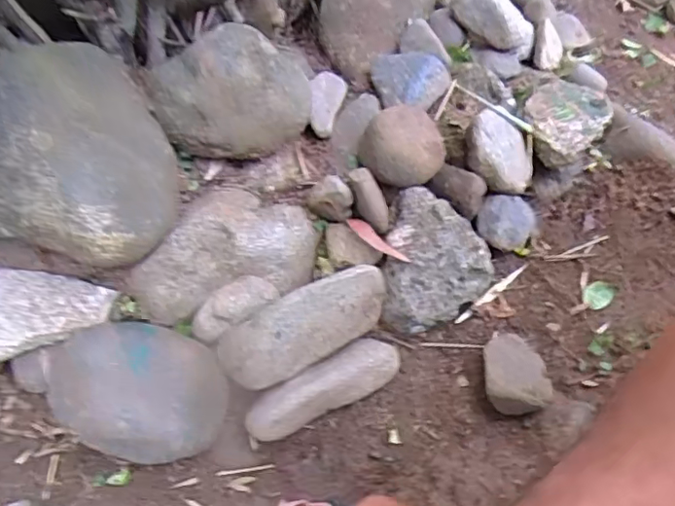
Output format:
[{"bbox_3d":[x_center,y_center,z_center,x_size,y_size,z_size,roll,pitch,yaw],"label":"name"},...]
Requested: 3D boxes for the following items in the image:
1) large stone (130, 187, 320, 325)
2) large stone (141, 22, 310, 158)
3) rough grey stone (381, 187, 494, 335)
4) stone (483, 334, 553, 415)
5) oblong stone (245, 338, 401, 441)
[{"bbox_3d":[-0.112,-0.010,0.587,0.183,0.078,0.107,-16,52,-6],"label":"large stone"},{"bbox_3d":[-0.107,-0.161,0.592,0.154,0.103,0.075,-4,52,3],"label":"large stone"},{"bbox_3d":[0.099,0.012,0.591,0.104,0.067,0.130,13,55,16],"label":"rough grey stone"},{"bbox_3d":[0.166,0.111,0.555,0.061,0.035,0.080,-3,52,4],"label":"stone"},{"bbox_3d":[-0.011,0.125,0.549,0.154,0.048,0.044,-27,54,-14],"label":"oblong stone"}]

